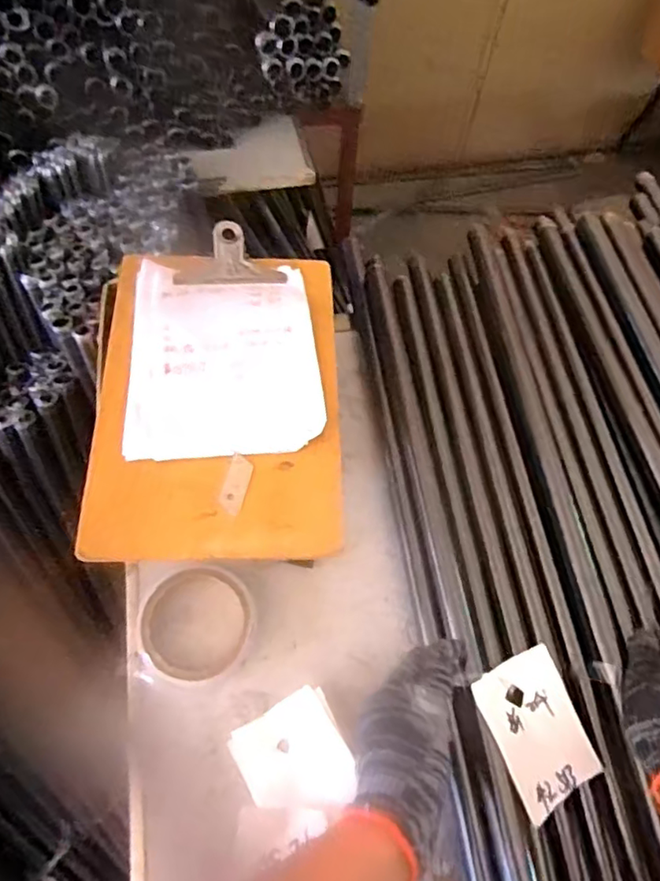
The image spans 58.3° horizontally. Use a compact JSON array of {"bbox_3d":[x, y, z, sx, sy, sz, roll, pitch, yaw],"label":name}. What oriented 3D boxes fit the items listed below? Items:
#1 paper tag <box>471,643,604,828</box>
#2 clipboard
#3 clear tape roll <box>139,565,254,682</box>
[{"bbox_3d":[0.156,0.216,0.446,0.077,0.009,0.098,-19,77,-25],"label":"paper tag"},{"bbox_3d":[-0.089,-0.042,0.488,0.191,0.020,0.280,0,63,-4],"label":"clipboard"},{"bbox_3d":[-0.114,0.153,0.499,0.091,0.028,0.086,2,63,-3],"label":"clear tape roll"}]

